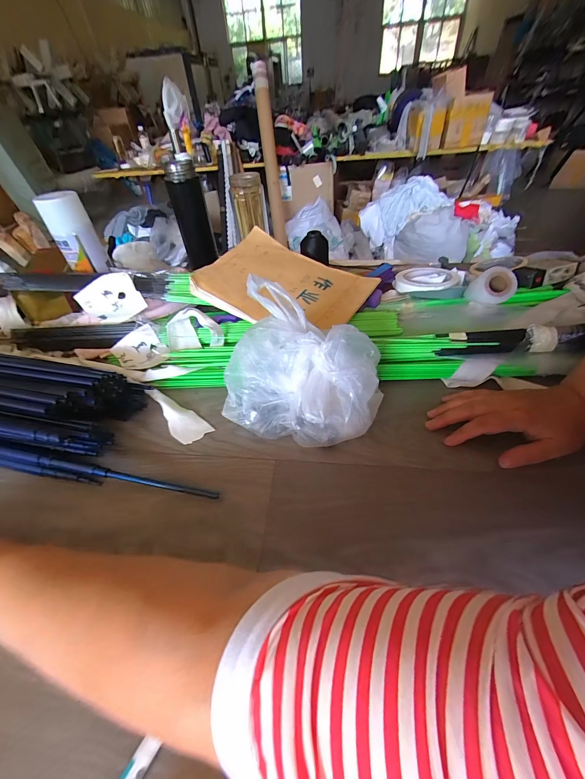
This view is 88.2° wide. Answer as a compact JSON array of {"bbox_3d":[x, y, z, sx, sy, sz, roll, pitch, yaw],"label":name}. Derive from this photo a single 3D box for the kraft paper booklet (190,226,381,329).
[{"bbox_3d":[-0.010,-0.173,0.492,0.256,0.025,0.183,23,57,13],"label":"kraft paper booklet"}]

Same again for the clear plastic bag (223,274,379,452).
[{"bbox_3d":[0.011,-0.016,0.342,0.171,0.129,0.126,18,49,22],"label":"clear plastic bag"}]

